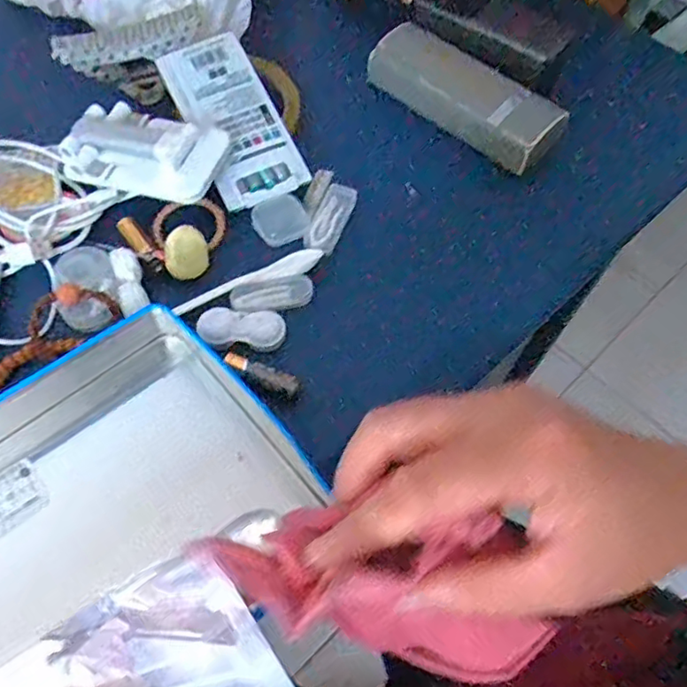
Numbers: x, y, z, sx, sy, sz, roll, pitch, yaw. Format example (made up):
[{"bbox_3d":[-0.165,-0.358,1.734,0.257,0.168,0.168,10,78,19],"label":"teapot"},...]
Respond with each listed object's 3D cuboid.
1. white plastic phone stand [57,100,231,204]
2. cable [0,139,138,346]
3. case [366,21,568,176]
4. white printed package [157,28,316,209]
[{"bbox_3d":[-0.141,-0.137,0.412,0.107,0.019,0.065,19,60,10],"label":"white plastic phone stand"},{"bbox_3d":[-0.224,-0.080,0.381,0.127,0.029,0.142,20,60,10],"label":"cable"},{"bbox_3d":[0.101,-0.203,0.485,0.059,0.038,0.175,-38,67,-22],"label":"case"},{"bbox_3d":[-0.083,-0.169,0.443,0.063,0.013,0.149,-25,75,-16],"label":"white printed package"}]

